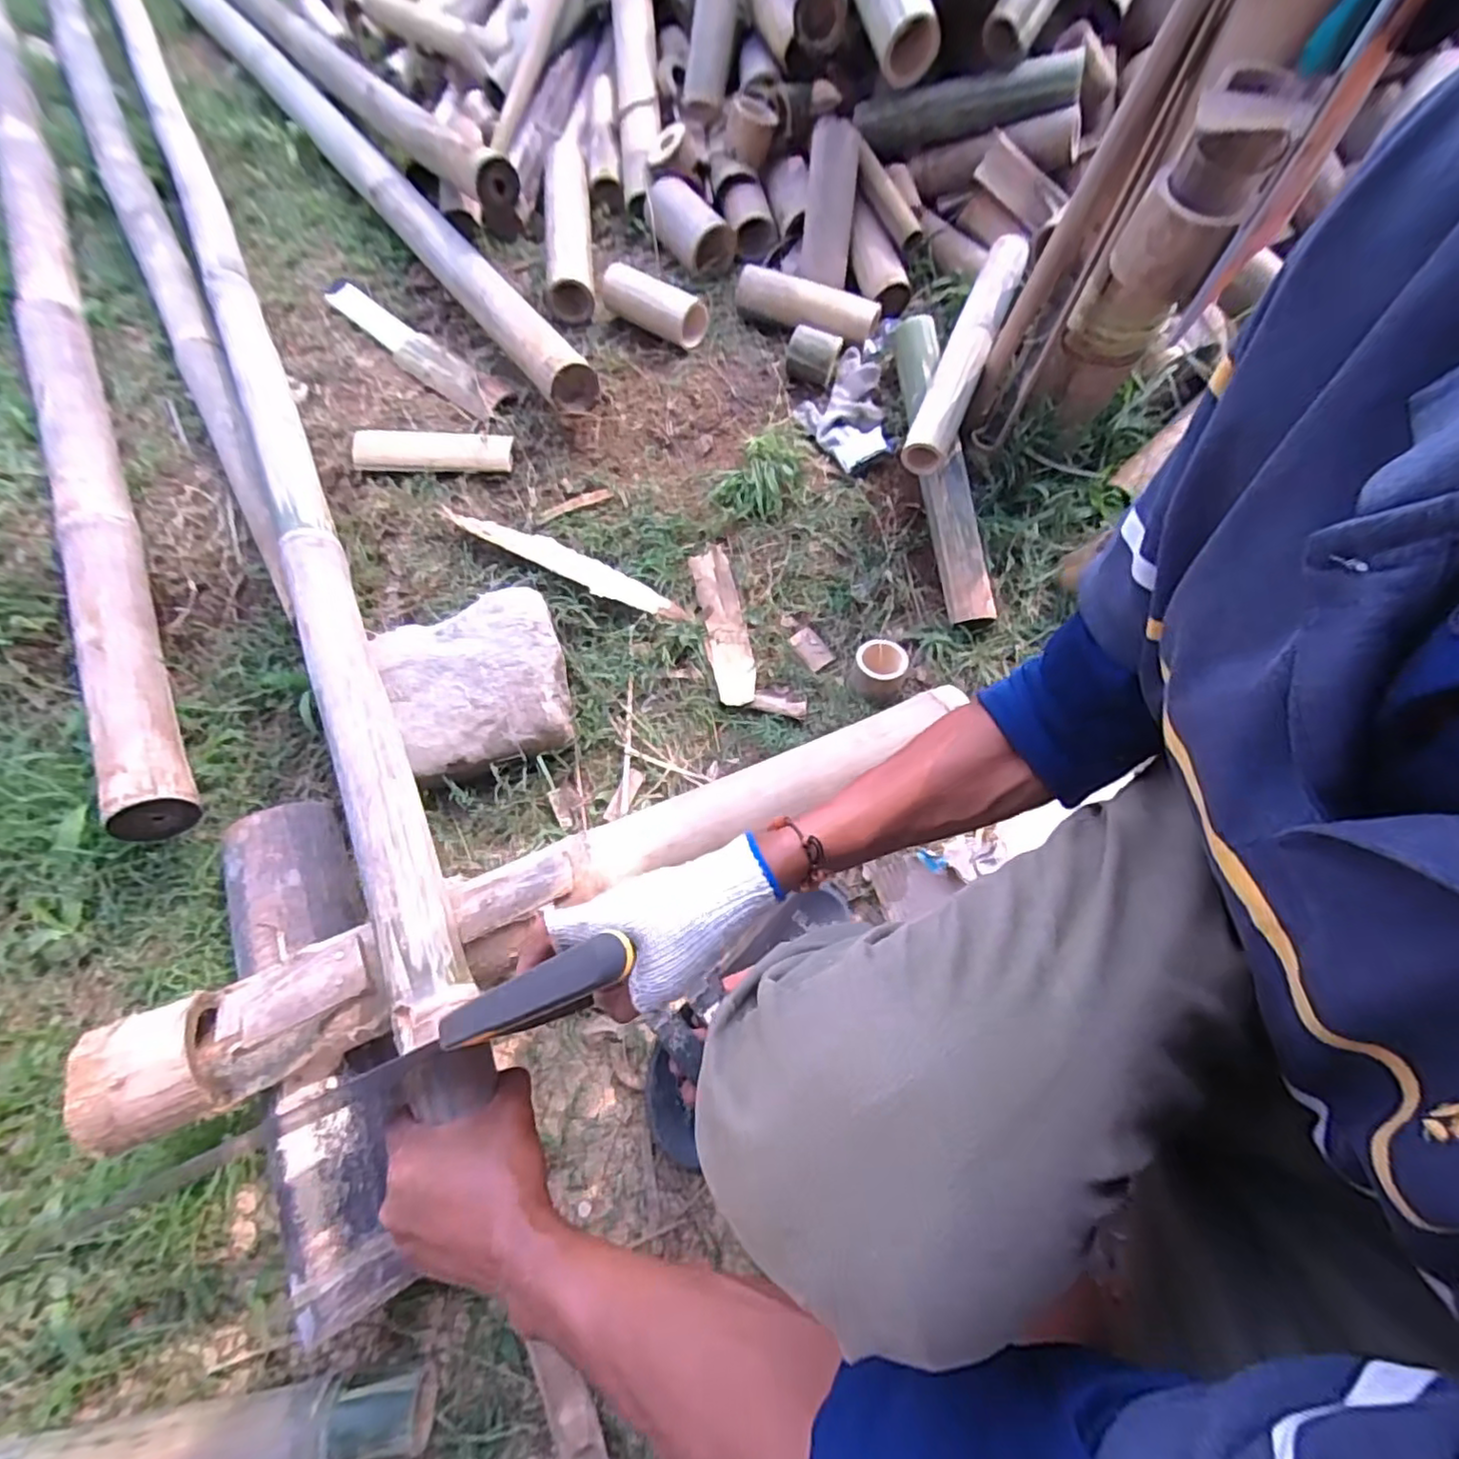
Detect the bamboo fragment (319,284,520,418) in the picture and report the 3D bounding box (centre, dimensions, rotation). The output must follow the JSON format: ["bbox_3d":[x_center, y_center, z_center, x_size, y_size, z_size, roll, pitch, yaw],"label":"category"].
[{"bbox_3d":[-0.453,-0.545,0.916,0.396,0.032,0.061,38,71,20],"label":"bamboo fragment"}]

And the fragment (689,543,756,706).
[{"bbox_3d":[-0.008,-0.134,0.804,0.050,0.034,0.211,-11,81,-4],"label":"fragment"}]

